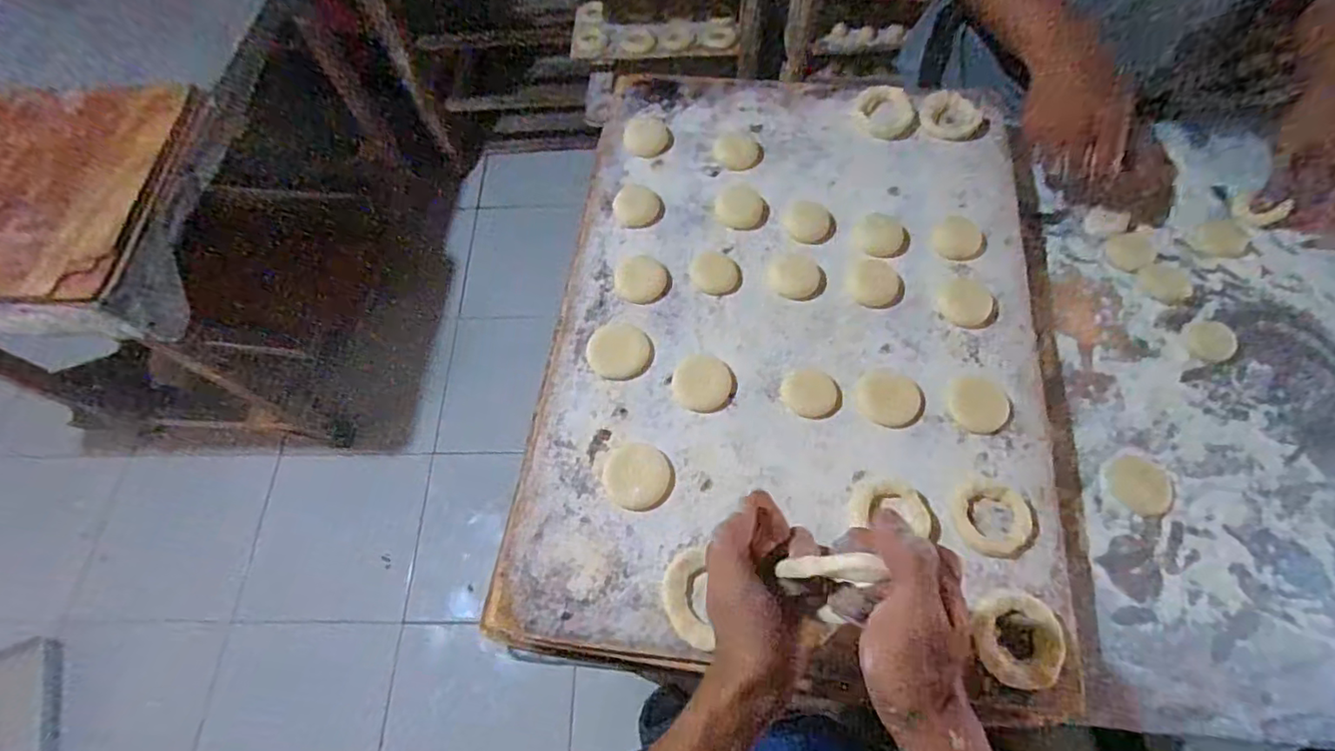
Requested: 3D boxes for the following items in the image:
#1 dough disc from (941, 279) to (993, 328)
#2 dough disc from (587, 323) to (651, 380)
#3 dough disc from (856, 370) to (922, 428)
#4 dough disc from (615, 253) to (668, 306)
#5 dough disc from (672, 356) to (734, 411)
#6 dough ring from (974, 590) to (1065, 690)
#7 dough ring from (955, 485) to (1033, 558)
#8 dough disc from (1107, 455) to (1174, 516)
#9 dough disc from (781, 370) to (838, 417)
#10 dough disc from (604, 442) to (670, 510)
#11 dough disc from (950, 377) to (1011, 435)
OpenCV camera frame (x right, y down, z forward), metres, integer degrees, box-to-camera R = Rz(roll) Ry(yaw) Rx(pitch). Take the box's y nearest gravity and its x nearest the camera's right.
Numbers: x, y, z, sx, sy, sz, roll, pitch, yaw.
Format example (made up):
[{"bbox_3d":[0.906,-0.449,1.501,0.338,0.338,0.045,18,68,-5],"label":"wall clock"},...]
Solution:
[{"bbox_3d":[0.267,-0.066,0.533,0.043,0.004,0.050,16,66,10],"label":"dough disc"},{"bbox_3d":[-0.043,-0.023,0.526,0.053,0.004,0.053,-1,64,2],"label":"dough disc"},{"bbox_3d":[0.185,0.017,0.497,0.049,0.004,0.048,-1,64,2],"label":"dough disc"},{"bbox_3d":[-0.025,-0.091,0.561,0.047,0.004,0.054,-6,64,0],"label":"dough disc"},{"bbox_3d":[0.029,0.006,0.508,0.049,0.004,0.049,-1,64,2],"label":"dough disc"},{"bbox_3d":[0.243,0.182,0.414,0.056,0.013,0.062,6,64,5],"label":"dough ring"},{"bbox_3d":[0.248,0.109,0.453,0.053,0.005,0.051,-1,64,2],"label":"dough ring"},{"bbox_3d":[0.406,0.093,0.511,0.051,0.004,0.048,-1,64,2],"label":"dough disc"},{"bbox_3d":[0.120,0.014,0.505,0.045,0.004,0.040,8,65,6],"label":"dough disc"},{"bbox_3d":[-0.025,0.079,0.474,0.053,0.007,0.051,-1,64,2],"label":"dough disc"},{"bbox_3d":[0.258,0.024,0.494,0.046,0.004,0.047,-1,64,2],"label":"dough disc"}]

